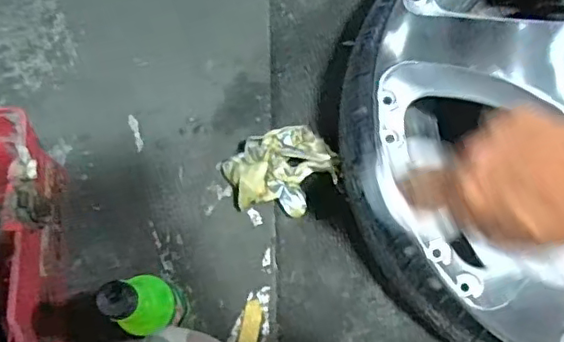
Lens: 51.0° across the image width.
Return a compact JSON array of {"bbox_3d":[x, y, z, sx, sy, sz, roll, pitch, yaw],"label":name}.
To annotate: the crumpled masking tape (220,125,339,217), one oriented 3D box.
[{"bbox_3d":[-0.002,0.006,0.673,0.117,0.057,0.094,-12,75,-3],"label":"crumpled masking tape"}]

